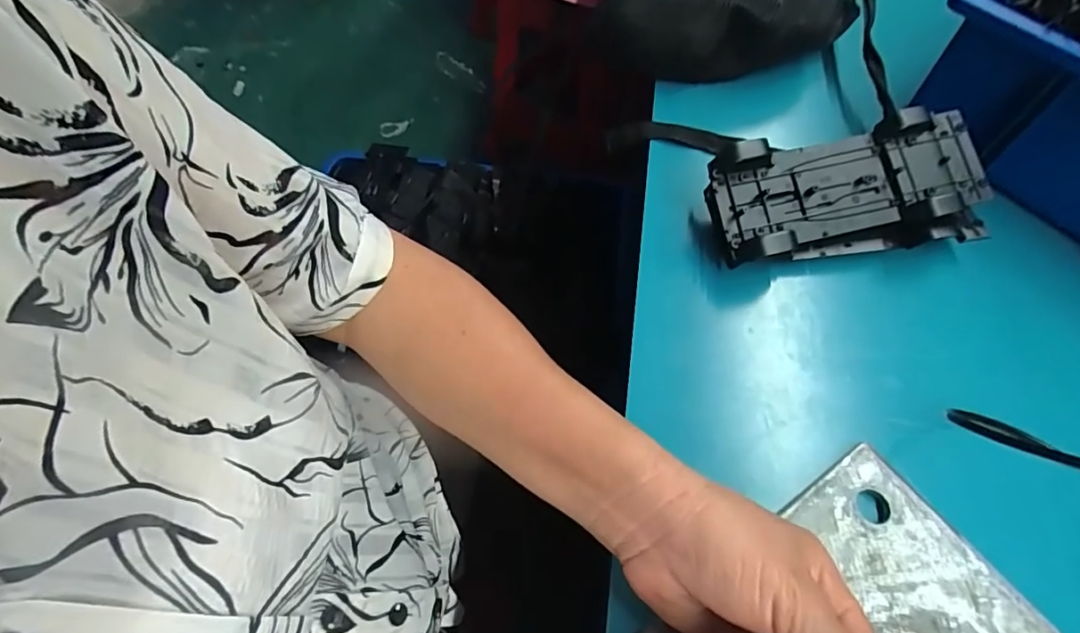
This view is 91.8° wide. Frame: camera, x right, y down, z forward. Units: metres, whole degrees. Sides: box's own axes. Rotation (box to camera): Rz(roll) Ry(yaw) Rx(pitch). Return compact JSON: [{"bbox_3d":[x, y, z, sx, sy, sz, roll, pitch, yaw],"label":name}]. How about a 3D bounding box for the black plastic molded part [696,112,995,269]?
[{"bbox_3d":[0.223,-0.091,0.381,0.199,0.048,0.094,-8,83,-3],"label":"black plastic molded part"}]

